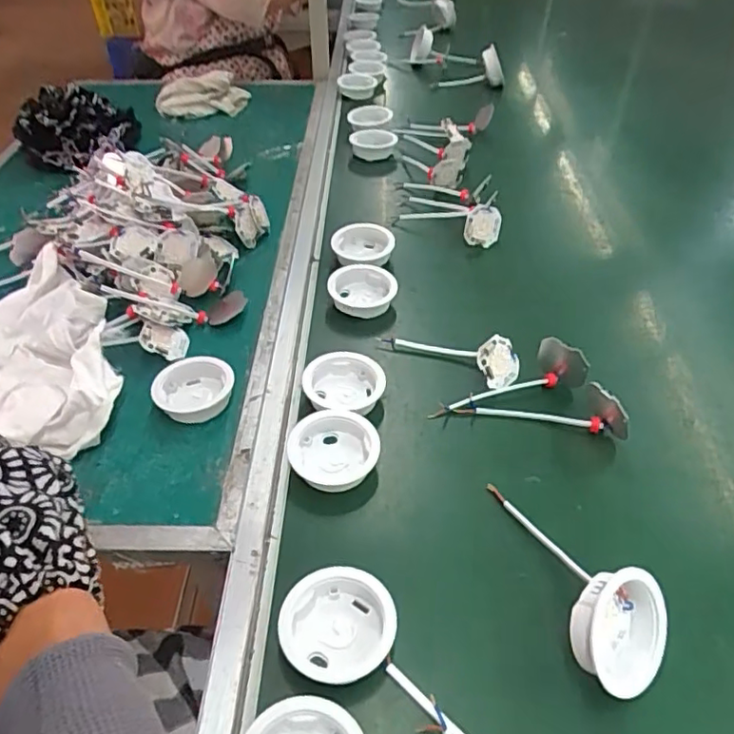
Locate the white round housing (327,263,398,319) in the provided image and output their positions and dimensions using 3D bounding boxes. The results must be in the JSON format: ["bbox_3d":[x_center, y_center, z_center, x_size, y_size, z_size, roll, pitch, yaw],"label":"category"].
[{"bbox_3d":[-0.006,-0.082,0.646,0.070,0.026,0.075,-3,44,-5],"label":"white round housing"}]

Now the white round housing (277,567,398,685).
[{"bbox_3d":[-0.019,0.167,0.383,0.071,0.023,0.069,1,44,-1],"label":"white round housing"}]

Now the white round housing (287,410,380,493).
[{"bbox_3d":[-0.028,0.069,0.486,0.071,0.023,0.064,9,44,8],"label":"white round housing"}]

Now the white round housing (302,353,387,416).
[{"bbox_3d":[-0.021,0.019,0.539,0.071,0.024,0.076,1,44,-1],"label":"white round housing"}]

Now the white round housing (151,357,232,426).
[{"bbox_3d":[-0.160,0.020,0.553,0.070,0.021,0.062,-22,48,-23],"label":"white round housing"}]

